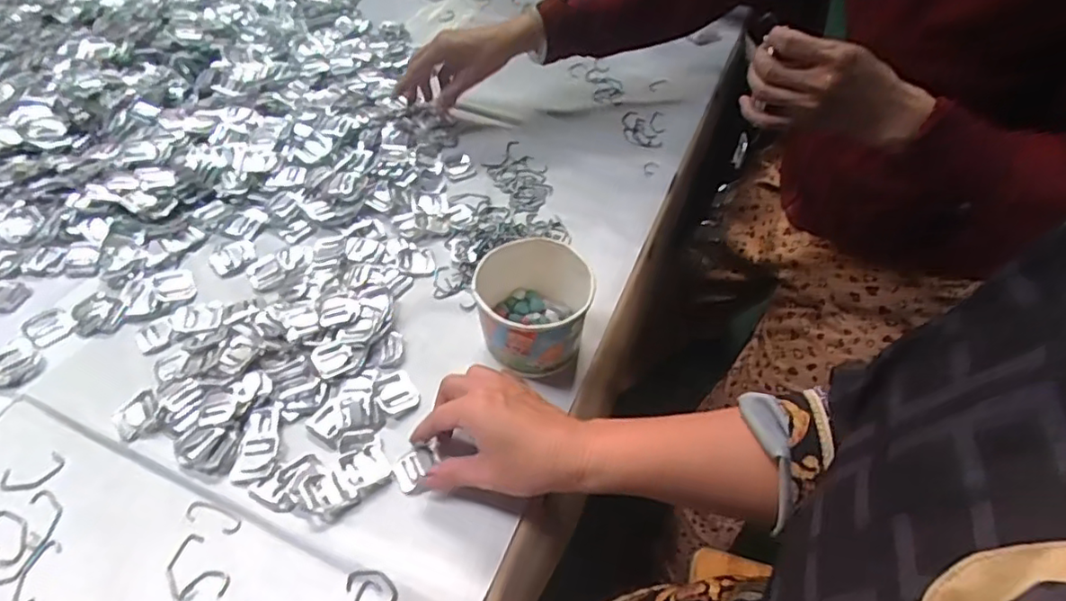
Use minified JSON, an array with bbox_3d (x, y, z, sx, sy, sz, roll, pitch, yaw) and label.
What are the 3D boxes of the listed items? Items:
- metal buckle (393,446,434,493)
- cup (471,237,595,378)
[{"bbox_3d":[-0.086,0.120,0.437,0.023,0.005,0.032,37,58,26],"label":"metal buckle"},{"bbox_3d":[-0.001,0.008,0.485,0.086,0.072,0.088,6,50,4],"label":"cup"}]

